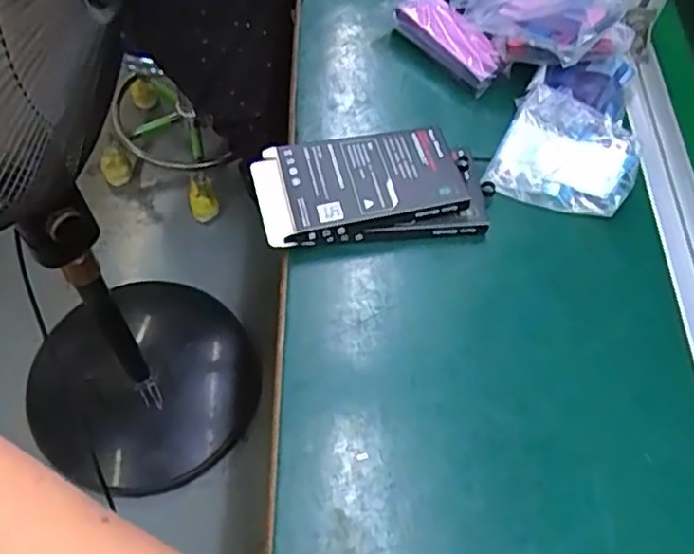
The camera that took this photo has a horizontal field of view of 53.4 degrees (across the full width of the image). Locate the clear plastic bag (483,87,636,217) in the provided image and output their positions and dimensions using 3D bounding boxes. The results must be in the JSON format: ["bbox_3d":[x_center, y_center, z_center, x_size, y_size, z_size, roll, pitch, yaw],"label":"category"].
[{"bbox_3d":[0.176,-0.094,0.554,0.102,0.028,0.104,27,61,11],"label":"clear plastic bag"}]

